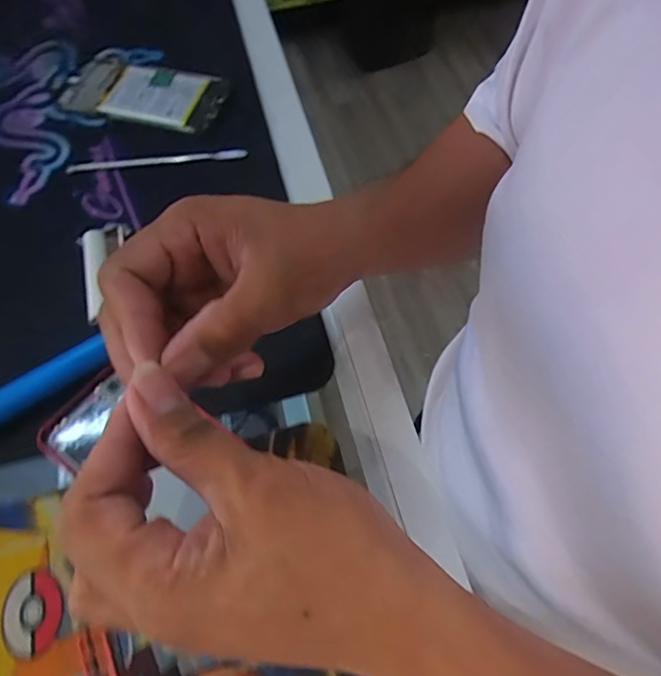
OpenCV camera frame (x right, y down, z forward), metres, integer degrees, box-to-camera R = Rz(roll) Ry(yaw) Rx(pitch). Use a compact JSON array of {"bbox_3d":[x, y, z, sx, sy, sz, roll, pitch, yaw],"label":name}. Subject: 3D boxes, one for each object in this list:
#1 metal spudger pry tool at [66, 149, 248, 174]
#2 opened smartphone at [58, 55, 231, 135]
[{"bbox_3d":[-0.143,-0.148,0.418,0.144,0.006,0.010,-11,62,-5],"label":"metal spudger pry tool"},{"bbox_3d":[-0.169,-0.223,0.456,0.138,0.009,0.075,16,65,6],"label":"opened smartphone"}]

